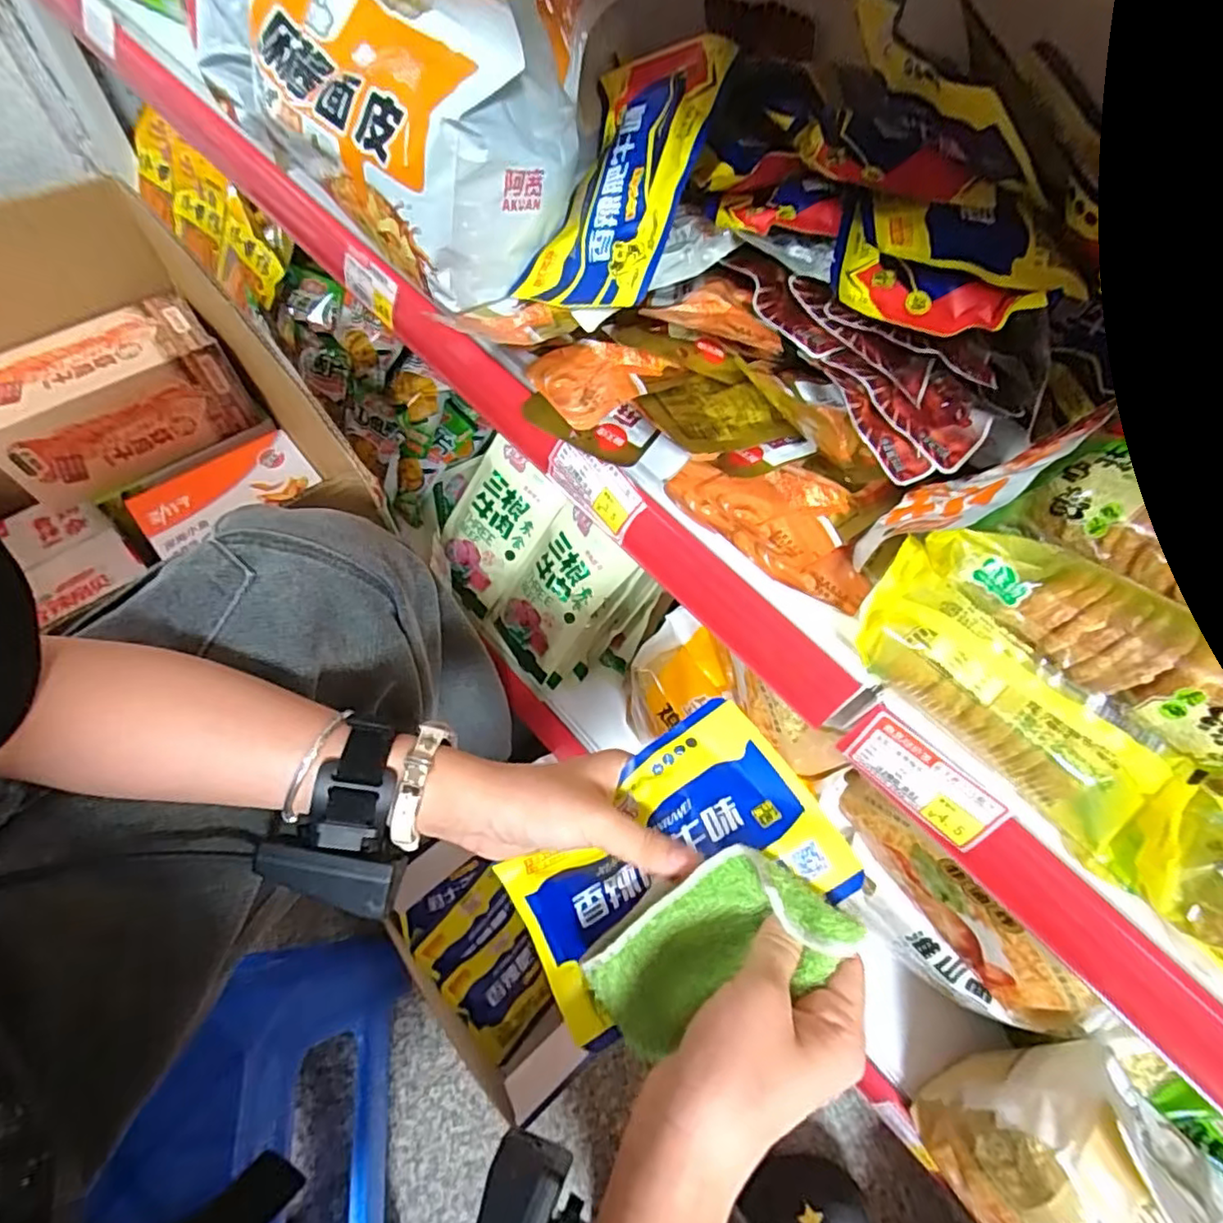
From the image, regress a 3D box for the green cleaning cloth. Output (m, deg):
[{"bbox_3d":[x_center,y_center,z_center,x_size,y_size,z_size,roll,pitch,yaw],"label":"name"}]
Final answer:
[{"bbox_3d":[0.045,0.155,0.286,0.115,0.033,0.059,-35,98,-2],"label":"green cleaning cloth"}]

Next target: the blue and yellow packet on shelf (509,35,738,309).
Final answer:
[{"bbox_3d":[0.002,-0.263,0.390,0.104,0.014,0.160,19,90,38],"label":"blue and yellow packet on shelf"}]

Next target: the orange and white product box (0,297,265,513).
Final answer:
[{"bbox_3d":[-0.524,-0.222,0.666,0.227,0.106,0.110,-35,70,-20],"label":"orange and white product box"}]

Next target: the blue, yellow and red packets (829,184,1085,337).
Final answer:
[{"bbox_3d":[0.167,-0.174,0.312,0.105,0.034,0.068,14,62,3],"label":"blue, yellow and red packets"}]

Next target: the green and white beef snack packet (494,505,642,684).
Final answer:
[{"bbox_3d":[-0.058,-0.018,0.671,0.098,0.180,0.023,50,27,20],"label":"green and white beef snack packet"}]

